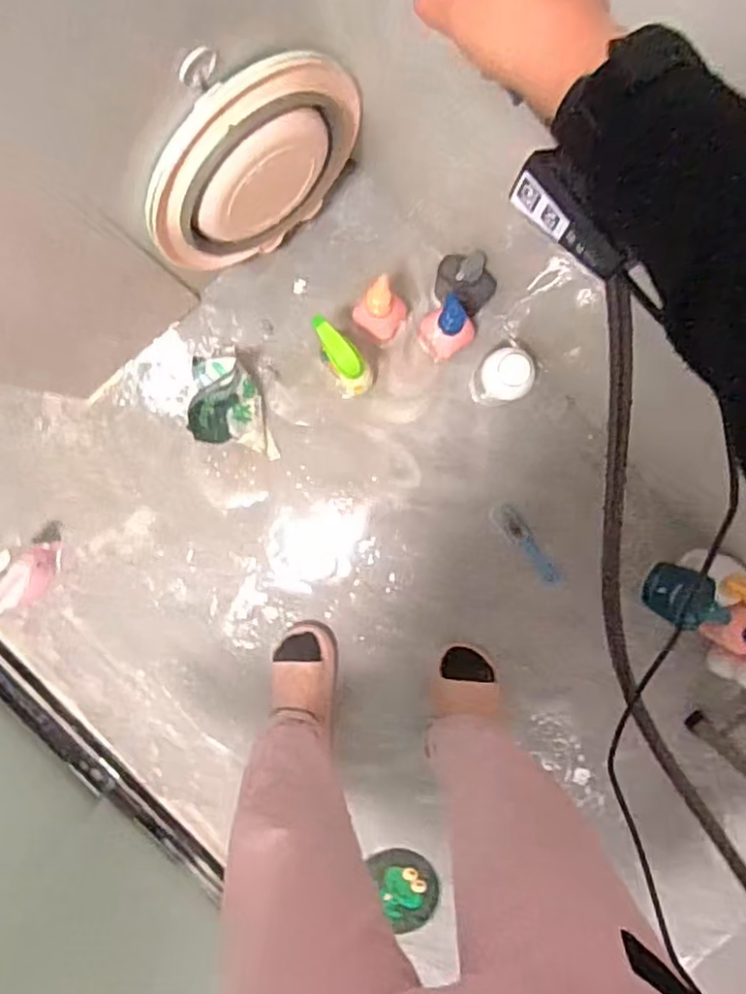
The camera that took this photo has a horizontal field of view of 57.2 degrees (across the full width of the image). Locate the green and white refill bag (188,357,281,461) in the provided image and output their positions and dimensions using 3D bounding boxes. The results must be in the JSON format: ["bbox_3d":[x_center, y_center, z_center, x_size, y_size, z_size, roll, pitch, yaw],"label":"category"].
[{"bbox_3d":[-0.219,-0.133,1.044,0.091,0.133,0.169,-15,93,2],"label":"green and white refill bag"}]

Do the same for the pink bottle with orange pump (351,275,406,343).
[{"bbox_3d":[0.010,-0.271,1.007,0.067,0.145,0.070,0,93,0],"label":"pink bottle with orange pump"}]

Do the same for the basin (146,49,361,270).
[{"bbox_3d":[-0.139,-0.394,0.842,0.299,0.287,0.072,-39,92,2],"label":"basin"}]

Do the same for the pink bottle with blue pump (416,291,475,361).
[{"bbox_3d":[0.107,-0.246,1.017,0.066,0.142,0.072,0,93,0],"label":"pink bottle with blue pump"}]

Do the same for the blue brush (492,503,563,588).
[{"bbox_3d":[0.247,0.077,1.104,0.042,0.020,0.156,-34,92,3],"label":"blue brush"}]

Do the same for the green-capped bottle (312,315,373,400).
[{"bbox_3d":[-0.045,-0.199,0.991,0.065,0.197,0.101,-32,92,3],"label":"green-capped bottle"}]

